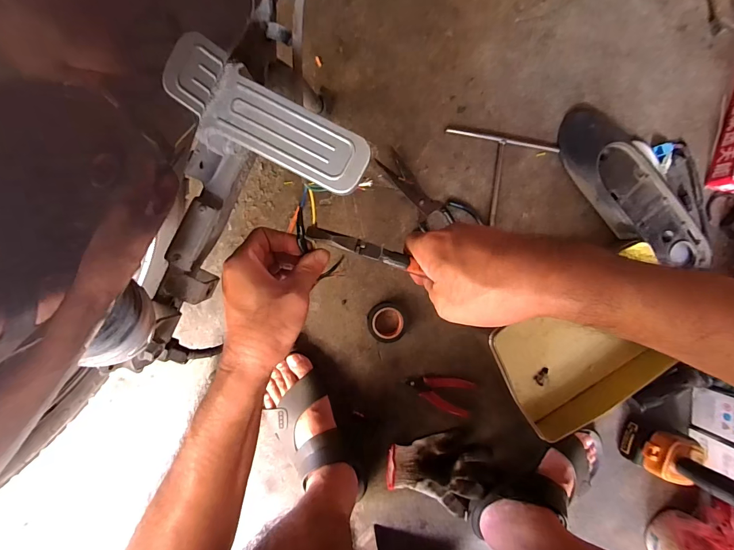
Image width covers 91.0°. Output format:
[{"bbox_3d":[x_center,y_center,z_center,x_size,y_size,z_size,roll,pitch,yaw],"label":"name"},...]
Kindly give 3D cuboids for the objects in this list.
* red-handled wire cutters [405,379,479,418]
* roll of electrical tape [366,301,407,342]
[{"bbox_3d":[0.120,0.186,0.584,0.112,0.024,0.054,23,89,-8],"label":"red-handled wire cutters"},{"bbox_3d":[0.031,0.074,0.565,0.059,0.017,0.063,0,92,-8],"label":"roll of electrical tape"}]

